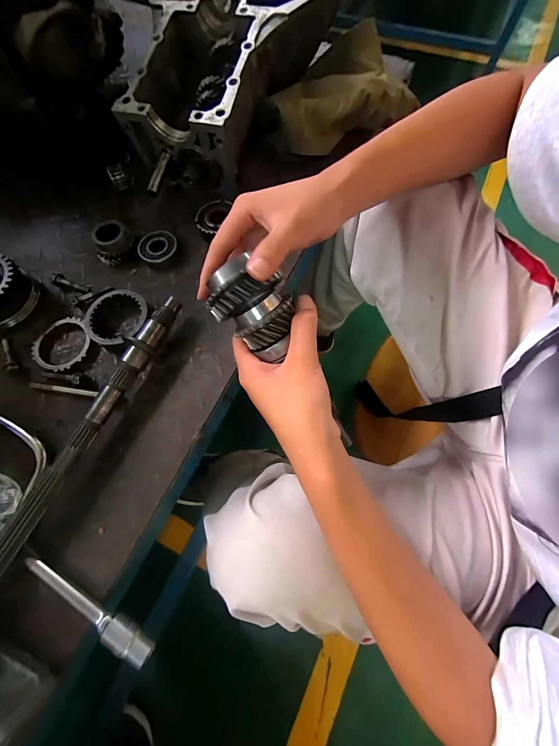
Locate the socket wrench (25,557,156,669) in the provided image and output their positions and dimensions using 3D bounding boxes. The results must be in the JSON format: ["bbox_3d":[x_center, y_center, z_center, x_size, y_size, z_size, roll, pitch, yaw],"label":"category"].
[{"bbox_3d":[-0.157,0.189,0.230,0.129,0.016,0.017,22,71,10],"label":"socket wrench"}]

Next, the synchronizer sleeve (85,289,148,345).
[{"bbox_3d":[-0.180,-0.060,0.325,0.068,0.025,0.068,-18,69,-5],"label":"synchronizer sleeve"}]

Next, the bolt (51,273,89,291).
[{"bbox_3d":[-0.258,-0.108,0.351,0.042,0.014,0.014,22,71,10],"label":"bolt"}]

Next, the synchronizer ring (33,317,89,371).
[{"bbox_3d":[-0.245,-0.034,0.325,0.059,0.009,0.066,4,69,4],"label":"synchronizer ring"}]

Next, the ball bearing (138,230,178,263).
[{"bbox_3d":[-0.153,-0.157,0.365,0.048,0.018,0.045,-18,69,-5],"label":"ball bearing"}]

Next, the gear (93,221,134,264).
[{"bbox_3d":[-0.212,-0.165,0.366,0.049,0.030,0.049,-1,68,2],"label":"gear"}]

